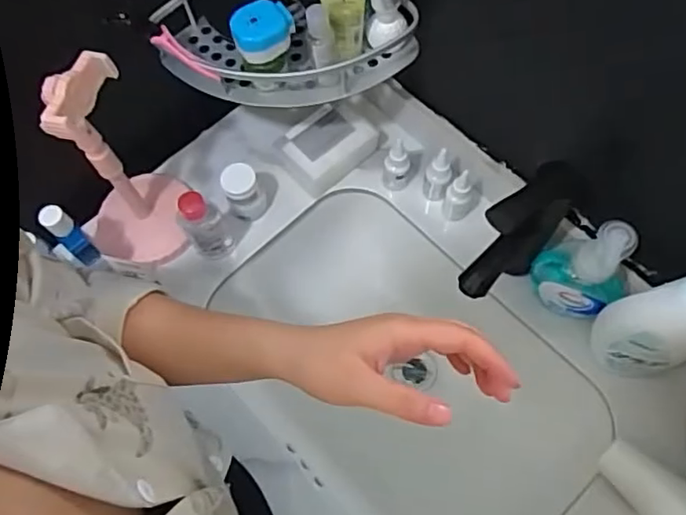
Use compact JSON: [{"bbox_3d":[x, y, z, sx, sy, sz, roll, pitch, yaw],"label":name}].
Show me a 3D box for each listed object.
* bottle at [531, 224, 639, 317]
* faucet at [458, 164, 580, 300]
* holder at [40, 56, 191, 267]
[{"bbox_3d":[0.248,0.012,0.606,0.083,0.149,0.053,40,74,15],"label":"bottle"},{"bbox_3d":[0.171,-0.015,0.600,0.147,0.176,0.045,-38,72,-13],"label":"faucet"},{"bbox_3d":[-0.237,-0.087,0.602,0.108,0.261,0.102,0,68,1],"label":"holder"}]

